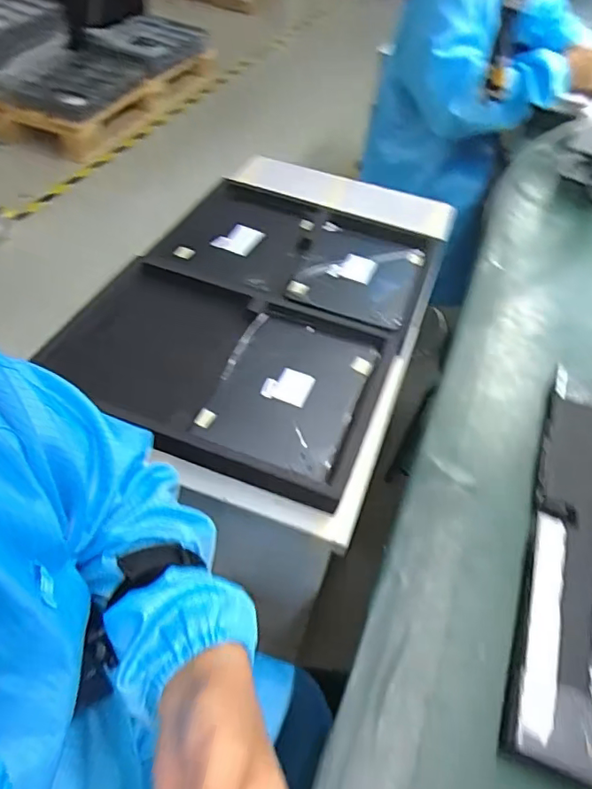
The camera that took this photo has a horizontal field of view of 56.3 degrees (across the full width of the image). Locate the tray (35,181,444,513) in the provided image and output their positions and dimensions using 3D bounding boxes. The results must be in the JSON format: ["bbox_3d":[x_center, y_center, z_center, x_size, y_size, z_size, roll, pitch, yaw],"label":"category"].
[{"bbox_3d":[-0.042,-0.138,0.839,0.425,0.053,0.602,19,50,10],"label":"tray"}]

